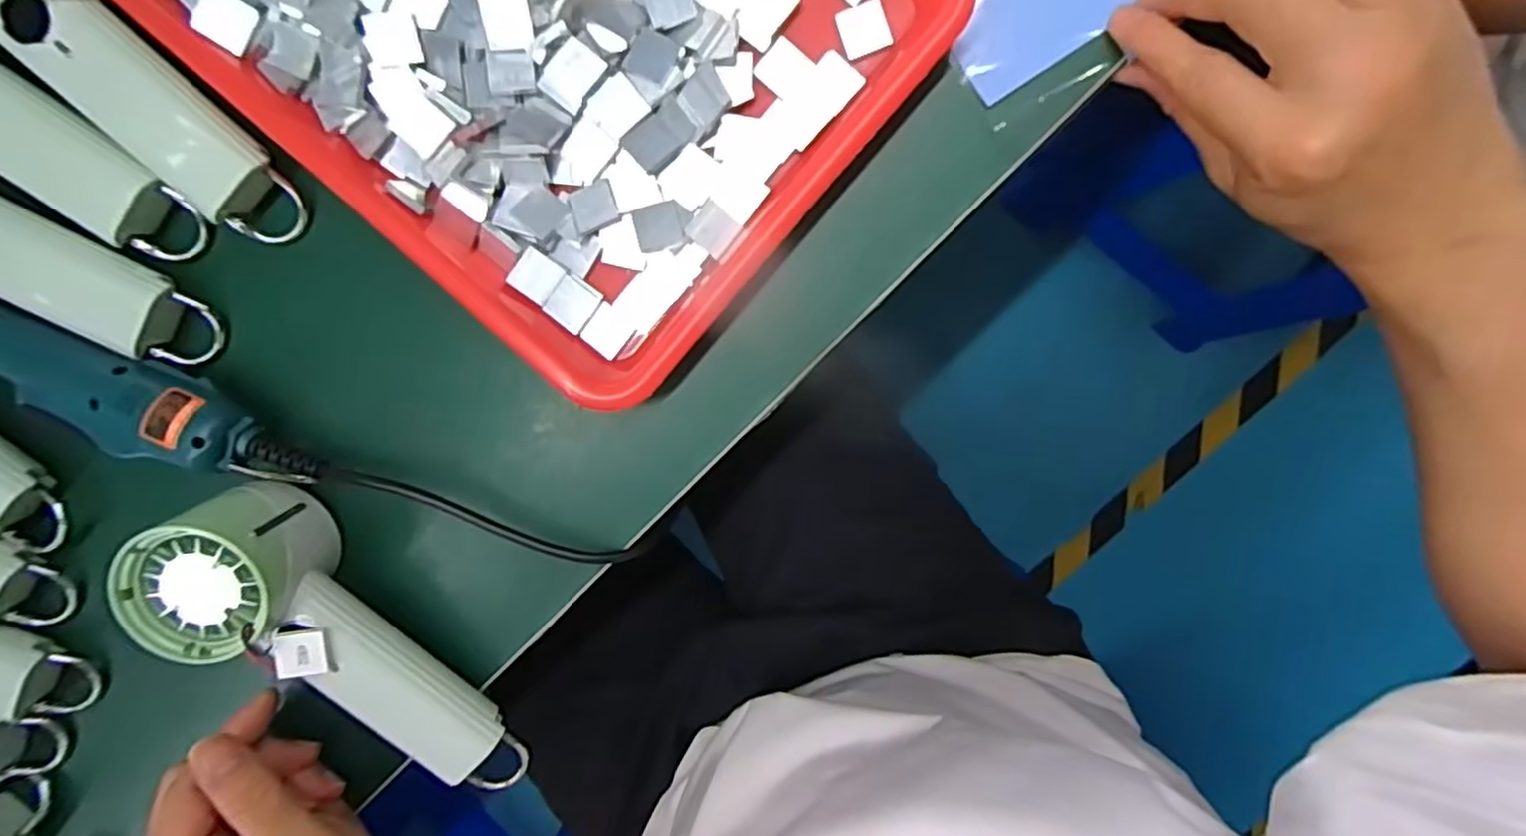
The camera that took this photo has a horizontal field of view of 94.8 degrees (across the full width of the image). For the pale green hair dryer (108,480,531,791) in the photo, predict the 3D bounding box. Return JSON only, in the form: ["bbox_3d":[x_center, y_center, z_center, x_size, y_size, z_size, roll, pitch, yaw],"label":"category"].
[{"bbox_3d":[-0.199,0.118,0.323,0.065,0.060,0.184,-40,93,8],"label":"pale green hair dryer"}]

